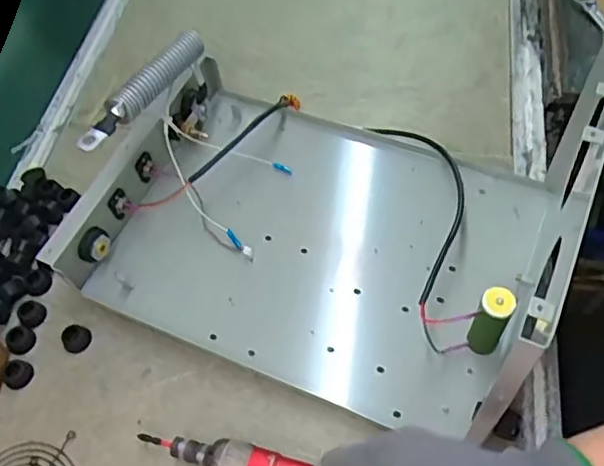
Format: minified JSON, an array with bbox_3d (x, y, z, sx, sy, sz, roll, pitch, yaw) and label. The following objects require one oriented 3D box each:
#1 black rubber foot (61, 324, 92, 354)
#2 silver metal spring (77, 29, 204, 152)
[{"bbox_3d":[-0.248,0.115,0.678,0.029,0.012,0.032,-35,60,-17],"label":"black rubber foot"},{"bbox_3d":[-0.163,-0.149,0.639,0.021,0.036,0.194,20,61,18],"label":"silver metal spring"}]

